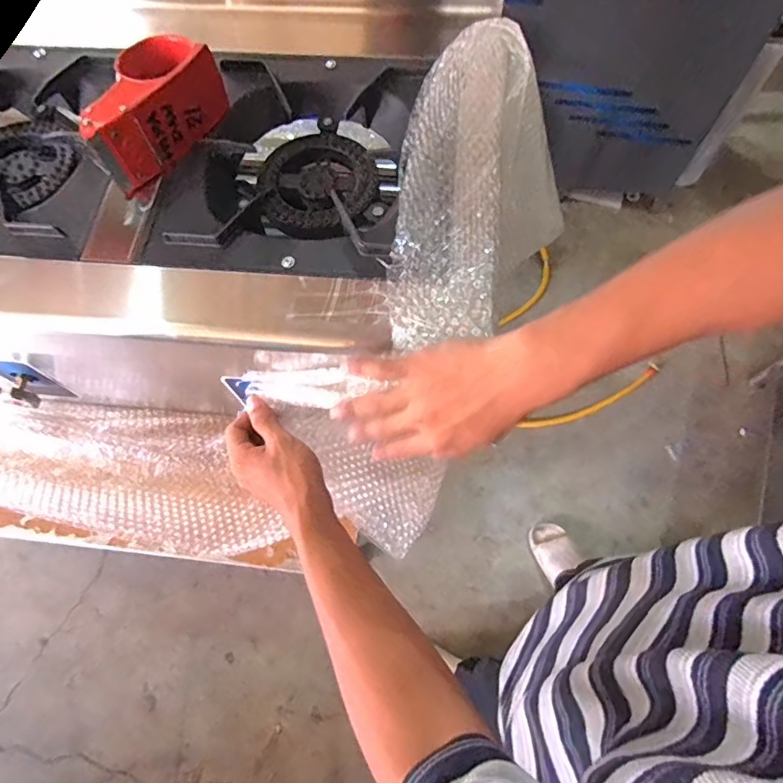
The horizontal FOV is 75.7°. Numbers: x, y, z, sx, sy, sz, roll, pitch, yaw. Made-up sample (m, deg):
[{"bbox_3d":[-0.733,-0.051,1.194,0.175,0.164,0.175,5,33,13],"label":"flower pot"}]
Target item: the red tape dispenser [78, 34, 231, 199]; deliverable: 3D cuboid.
[{"bbox_3d":[-0.235,-0.276,0.499,0.078,0.061,0.153,20,69,9],"label":"red tape dispenser"}]

